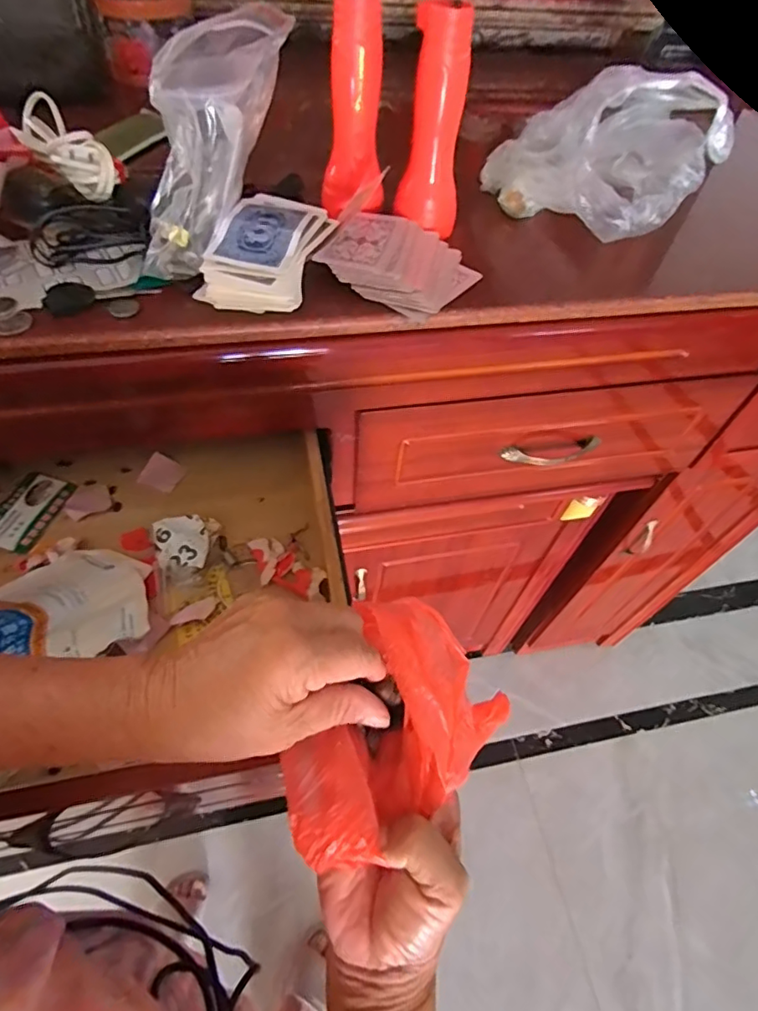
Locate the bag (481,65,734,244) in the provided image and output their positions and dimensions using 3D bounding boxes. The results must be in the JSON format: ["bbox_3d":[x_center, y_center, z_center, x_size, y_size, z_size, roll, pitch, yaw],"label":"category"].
[{"bbox_3d":[0.159,-0.276,0.417,0.078,0.095,0.195,-25,40,-21],"label":"bag"}]

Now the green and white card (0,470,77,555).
[{"bbox_3d":[-0.355,0.004,0.532,0.055,0.010,0.091,14,53,7],"label":"green and white card"}]

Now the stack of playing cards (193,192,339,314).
[{"bbox_3d":[-0.081,-0.185,0.387,0.070,0.041,0.099,15,54,6],"label":"stack of playing cards"}]

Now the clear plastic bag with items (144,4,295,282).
[{"bbox_3d":[-0.115,-0.226,0.339,0.068,0.164,0.075,10,47,-32],"label":"clear plastic bag with items"}]

